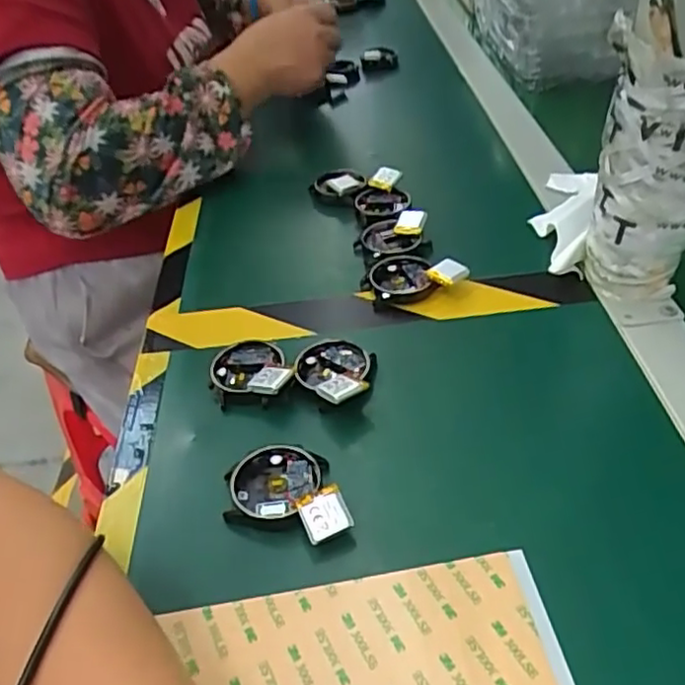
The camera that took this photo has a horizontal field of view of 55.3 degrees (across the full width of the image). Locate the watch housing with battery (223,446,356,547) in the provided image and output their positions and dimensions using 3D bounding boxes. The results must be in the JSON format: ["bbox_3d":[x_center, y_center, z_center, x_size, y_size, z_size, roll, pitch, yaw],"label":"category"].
[{"bbox_3d":[-0.028,0.074,0.323,0.060,0.016,0.056,-4,41,1],"label":"watch housing with battery"}]

